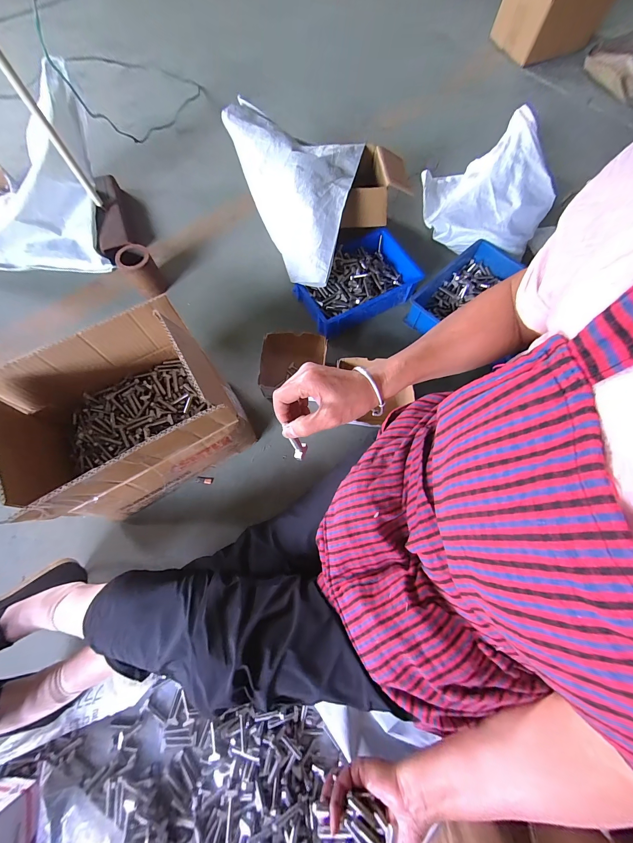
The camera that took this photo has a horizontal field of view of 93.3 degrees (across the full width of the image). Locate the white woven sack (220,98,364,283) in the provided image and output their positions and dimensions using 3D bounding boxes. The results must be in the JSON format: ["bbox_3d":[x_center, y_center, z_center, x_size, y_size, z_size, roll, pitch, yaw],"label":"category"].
[{"bbox_3d":[-0.023,-0.614,0.758,0.280,0.085,0.553,-20,73,-7],"label":"white woven sack"}]

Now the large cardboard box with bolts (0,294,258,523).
[{"bbox_3d":[-0.340,-0.008,0.560,0.336,0.232,0.247,-31,75,-10],"label":"large cardboard box with bolts"}]

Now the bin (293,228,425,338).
[{"bbox_3d":[0.104,-0.370,0.802,0.311,0.093,0.208,-29,74,-9],"label":"bin"}]

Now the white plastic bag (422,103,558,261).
[{"bbox_3d":[0.479,-0.667,0.852,0.275,0.155,0.385,3,72,1],"label":"white plastic bag"}]

